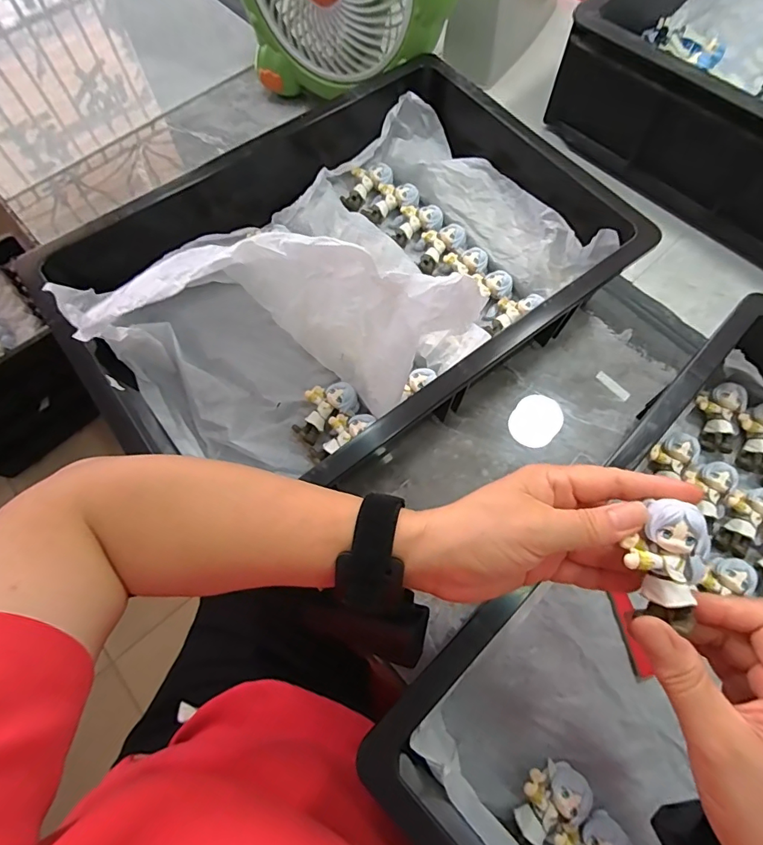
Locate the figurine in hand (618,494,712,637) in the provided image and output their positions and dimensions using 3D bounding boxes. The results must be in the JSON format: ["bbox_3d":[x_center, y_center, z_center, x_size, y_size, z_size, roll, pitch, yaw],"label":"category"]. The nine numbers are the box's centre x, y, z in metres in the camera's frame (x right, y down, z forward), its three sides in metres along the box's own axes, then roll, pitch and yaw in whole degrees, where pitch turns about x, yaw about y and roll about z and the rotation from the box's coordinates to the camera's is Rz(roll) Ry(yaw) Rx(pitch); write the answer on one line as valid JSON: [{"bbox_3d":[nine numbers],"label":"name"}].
[{"bbox_3d":[0.141,0.069,0.234,0.031,0.029,0.056,9,93,17],"label":"figurine in hand"}]

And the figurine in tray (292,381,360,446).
[{"bbox_3d":[-0.053,-0.013,0.414,0.060,0.023,0.037,-39,73,-13],"label":"figurine in tray"}]

